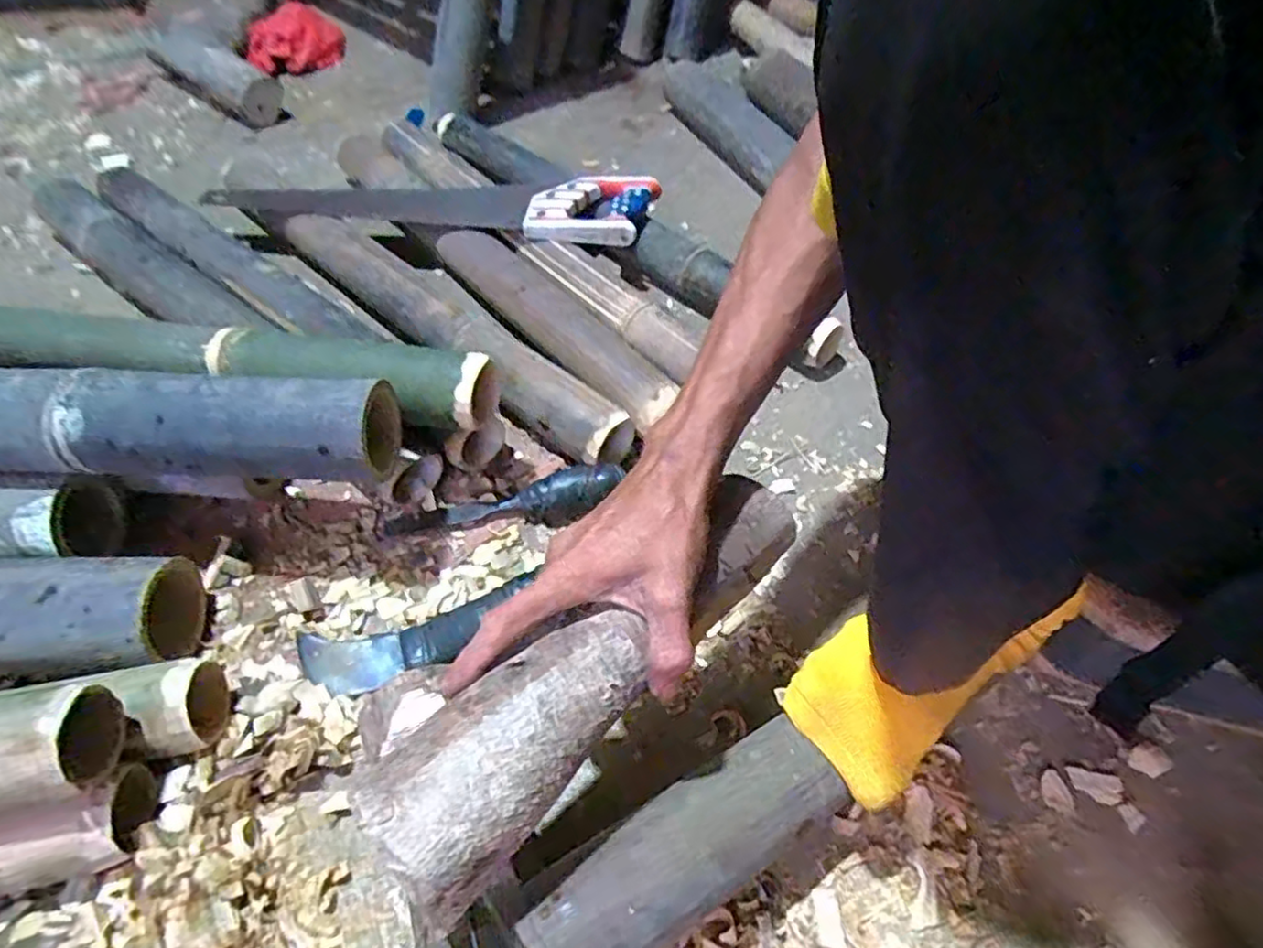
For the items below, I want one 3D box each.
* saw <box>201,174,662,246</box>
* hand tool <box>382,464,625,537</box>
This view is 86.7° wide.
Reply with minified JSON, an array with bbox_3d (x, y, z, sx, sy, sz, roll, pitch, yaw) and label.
[{"bbox_3d":[-0.240,-0.328,0.791,0.531,0.052,0.117,5,50,0],"label":"saw"},{"bbox_3d":[-0.107,0.024,0.561,0.195,0.039,0.035,-9,51,-11],"label":"hand tool"}]

